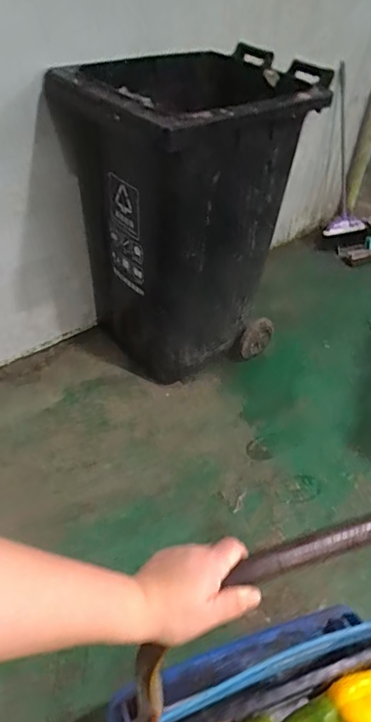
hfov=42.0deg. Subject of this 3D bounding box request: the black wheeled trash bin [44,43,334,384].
[{"bbox_3d":[0.052,-0.498,1.835,0.745,1.065,0.661,-27,47,-32],"label":"black wheeled trash bin"}]

